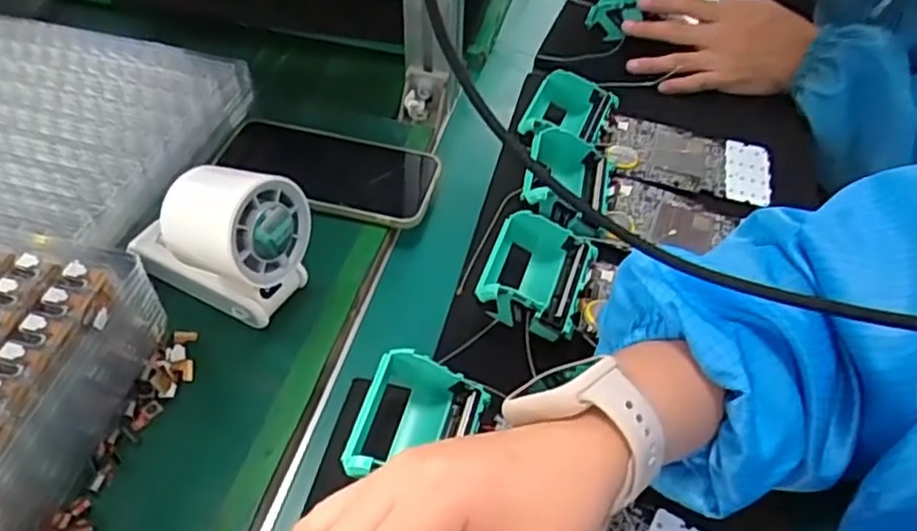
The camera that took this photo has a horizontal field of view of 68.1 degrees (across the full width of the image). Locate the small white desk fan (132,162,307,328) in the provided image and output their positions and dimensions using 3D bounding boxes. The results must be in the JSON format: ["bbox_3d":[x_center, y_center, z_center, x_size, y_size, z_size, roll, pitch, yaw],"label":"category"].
[{"bbox_3d":[-0.143,-0.014,0.396,0.108,0.087,0.062,19,48,18],"label":"small white desk fan"}]

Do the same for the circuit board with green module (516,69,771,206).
[{"bbox_3d":[0.146,-0.093,0.525,0.188,0.041,0.071,23,48,5],"label":"circuit board with green module"}]

